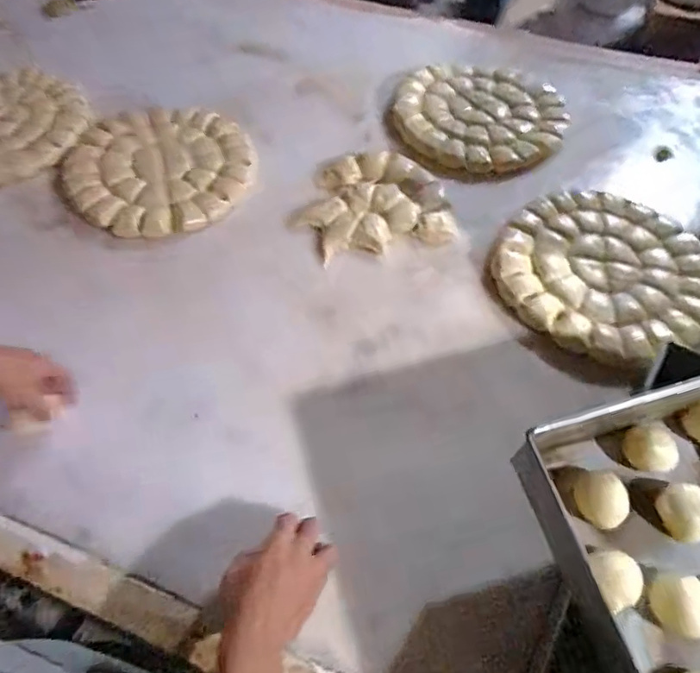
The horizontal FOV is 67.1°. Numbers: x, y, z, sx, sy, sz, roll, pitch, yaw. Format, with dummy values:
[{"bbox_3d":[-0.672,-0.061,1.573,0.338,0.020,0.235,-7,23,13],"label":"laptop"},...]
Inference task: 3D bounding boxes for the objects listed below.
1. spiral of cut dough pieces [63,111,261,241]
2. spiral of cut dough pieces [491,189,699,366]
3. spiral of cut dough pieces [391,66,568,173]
[{"bbox_3d":[-0.301,-0.263,0.840,0.293,0.038,0.272,2,56,1],"label":"spiral of cut dough pieces"},{"bbox_3d":[0.347,-0.093,0.708,0.279,0.035,0.265,0,56,0],"label":"spiral of cut dough pieces"},{"bbox_3d":[0.222,-0.384,0.921,0.294,0.040,0.283,33,62,20],"label":"spiral of cut dough pieces"}]

